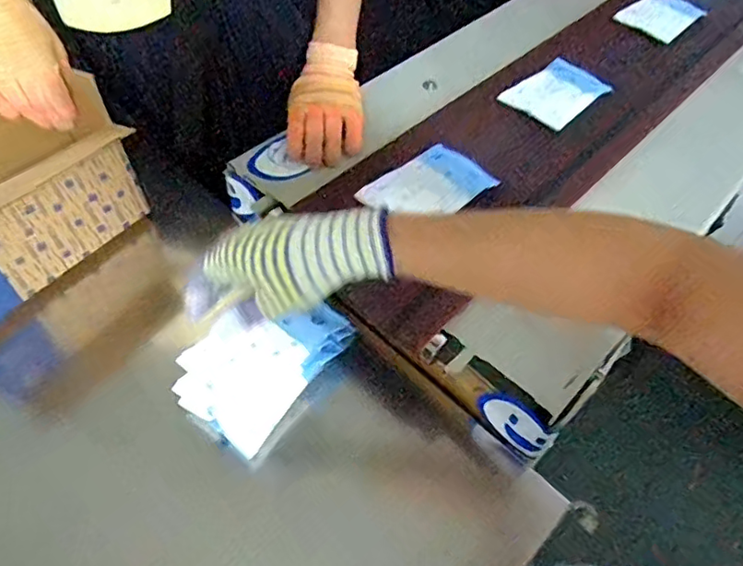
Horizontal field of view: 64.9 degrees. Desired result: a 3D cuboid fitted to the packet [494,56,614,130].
[{"bbox_3d":[0.239,-0.244,0.735,0.143,0.018,0.089,-38,66,-26],"label":"packet"}]

